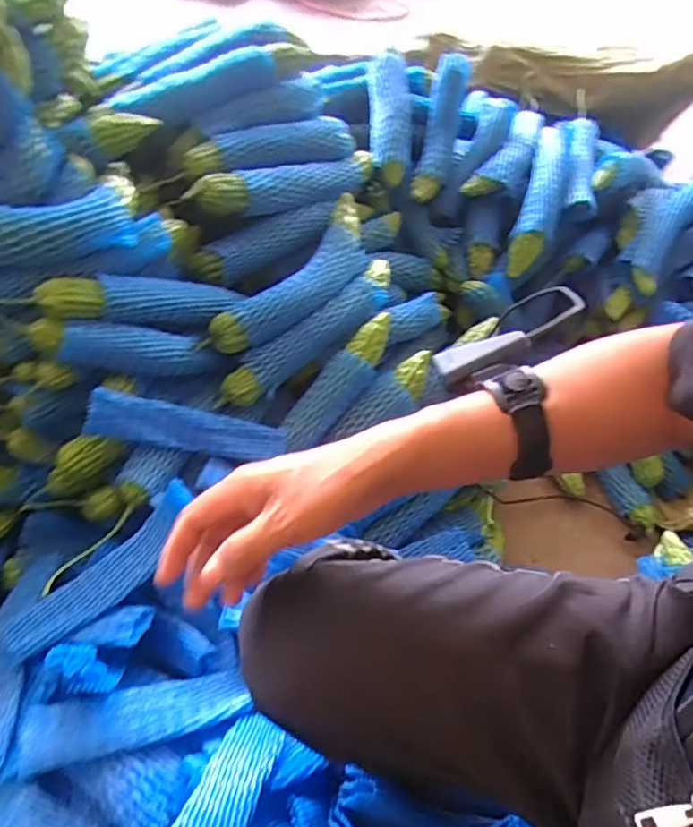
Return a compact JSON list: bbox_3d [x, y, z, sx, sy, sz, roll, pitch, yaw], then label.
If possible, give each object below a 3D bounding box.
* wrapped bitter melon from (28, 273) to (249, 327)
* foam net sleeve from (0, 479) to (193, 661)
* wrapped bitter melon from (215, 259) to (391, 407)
[{"bbox_3d":[-0.237,-0.136,0.691,0.256,0.045,0.047,-9,49,-44],"label":"wrapped bitter melon"},{"bbox_3d":[-0.257,0.164,0.602,0.228,0.034,0.065,-36,62,-25],"label":"foam net sleeve"},{"bbox_3d":[-0.042,-0.109,0.782,0.055,0.068,0.311,39,61,24],"label":"wrapped bitter melon"}]

